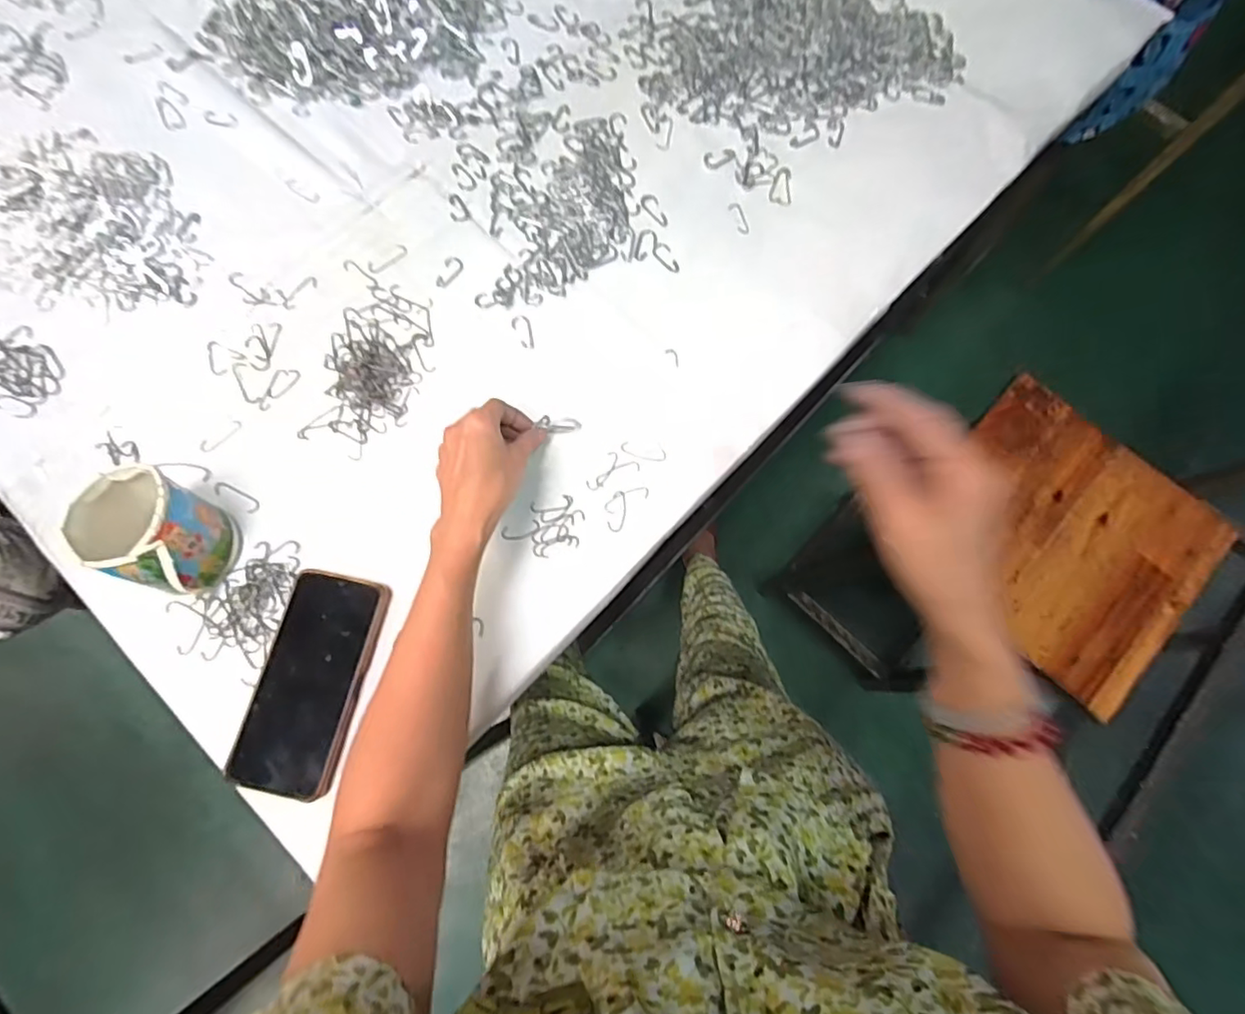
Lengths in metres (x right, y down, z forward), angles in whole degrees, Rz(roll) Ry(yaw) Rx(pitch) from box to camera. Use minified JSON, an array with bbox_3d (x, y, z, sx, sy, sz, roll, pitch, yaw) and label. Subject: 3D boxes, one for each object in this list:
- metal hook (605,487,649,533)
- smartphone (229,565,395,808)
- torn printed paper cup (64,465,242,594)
[{"bbox_3d":[0.001,-0.002,0.503,0.026,0.004,0.048,38,79,10],"label":"metal hook"},{"bbox_3d":[-0.251,0.140,0.462,0.083,0.014,0.170,10,75,3],"label":"smartphone"},{"bbox_3d":[-0.375,0.019,0.463,0.090,0.076,0.078,23,77,7],"label":"torn printed paper cup"}]

